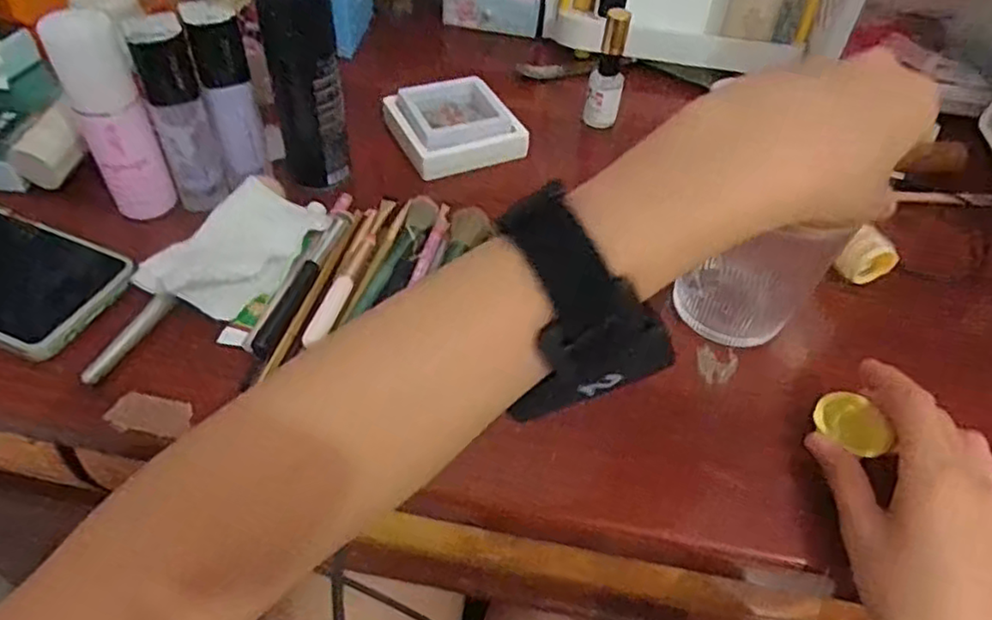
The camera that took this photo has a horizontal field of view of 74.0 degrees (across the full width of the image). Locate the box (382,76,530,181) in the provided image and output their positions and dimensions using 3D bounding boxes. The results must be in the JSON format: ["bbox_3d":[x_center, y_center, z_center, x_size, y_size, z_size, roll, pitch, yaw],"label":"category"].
[{"bbox_3d":[-0.030,-0.143,0.508,0.088,0.025,0.092,-19,53,-21],"label":"box"}]

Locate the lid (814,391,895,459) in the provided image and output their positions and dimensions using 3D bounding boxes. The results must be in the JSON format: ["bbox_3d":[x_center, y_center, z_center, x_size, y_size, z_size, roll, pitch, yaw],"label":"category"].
[{"bbox_3d":[0.189,0.063,0.349,0.039,0.012,0.037,3,48,-3],"label":"lid"}]

